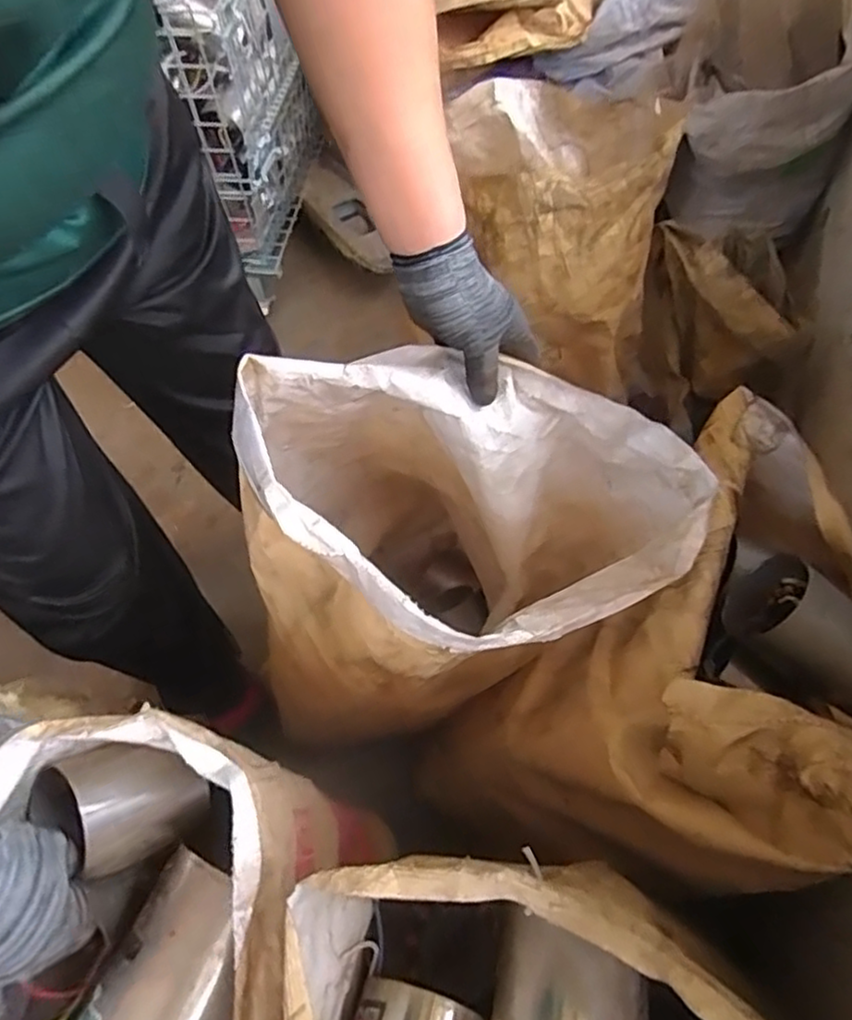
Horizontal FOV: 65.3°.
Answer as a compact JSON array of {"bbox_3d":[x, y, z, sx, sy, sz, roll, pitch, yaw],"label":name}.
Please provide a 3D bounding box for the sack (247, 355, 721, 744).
[{"bbox_3d":[0.015,0.079,0.749,0.395,0.548,0.348,36,65,24],"label":"sack"}]

